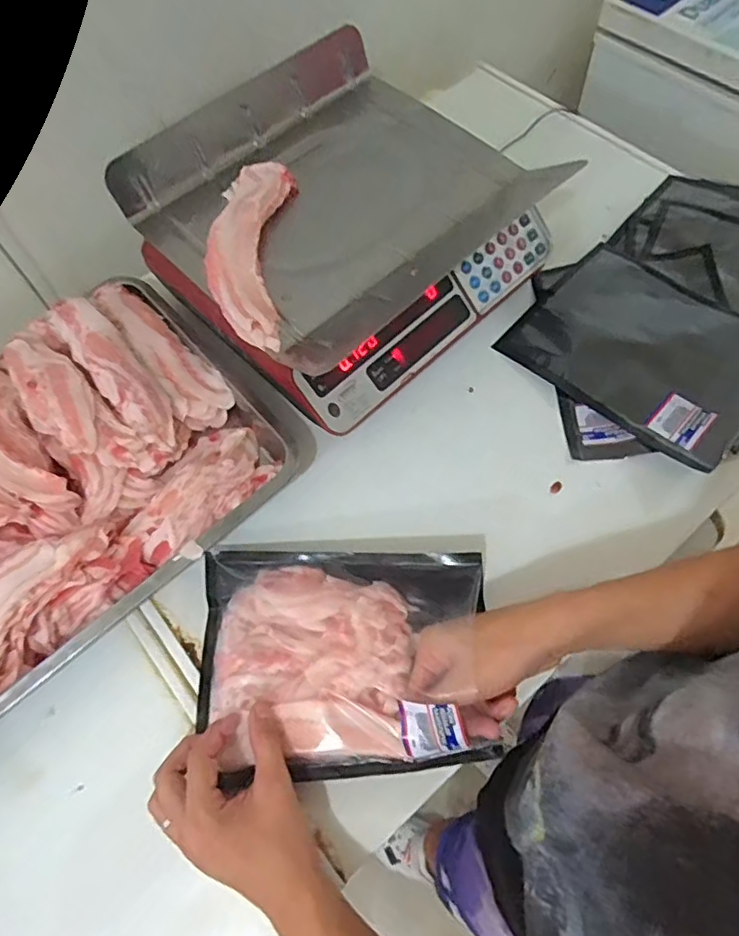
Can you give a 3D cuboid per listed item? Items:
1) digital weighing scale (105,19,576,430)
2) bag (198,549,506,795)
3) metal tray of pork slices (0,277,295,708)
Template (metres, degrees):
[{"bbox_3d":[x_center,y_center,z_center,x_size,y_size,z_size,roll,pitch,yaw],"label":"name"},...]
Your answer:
[{"bbox_3d":[-0.026,-0.256,0.623,0.341,0.120,0.355,-41,67,-14],"label":"digital weighing scale"},{"bbox_3d":[-0.026,0.153,0.486,0.235,0.058,0.184,-2,68,0],"label":"bag"},{"bbox_3d":[-0.323,0.012,0.536,0.433,0.085,0.322,-39,67,-14],"label":"metal tray of pork slices"}]

